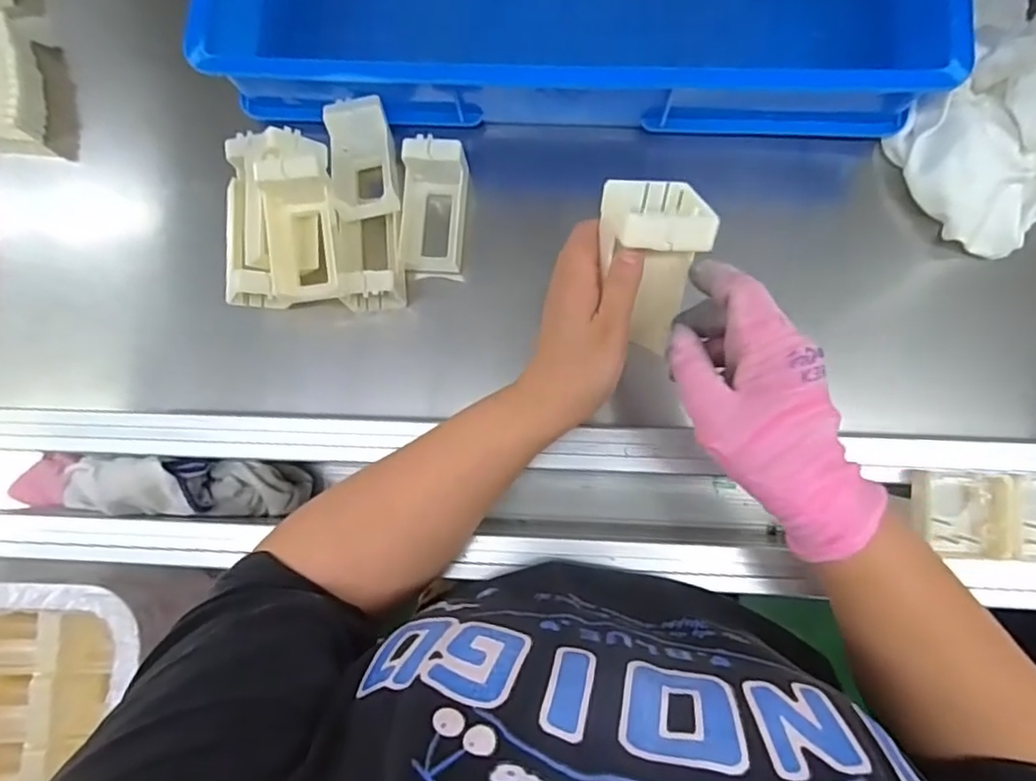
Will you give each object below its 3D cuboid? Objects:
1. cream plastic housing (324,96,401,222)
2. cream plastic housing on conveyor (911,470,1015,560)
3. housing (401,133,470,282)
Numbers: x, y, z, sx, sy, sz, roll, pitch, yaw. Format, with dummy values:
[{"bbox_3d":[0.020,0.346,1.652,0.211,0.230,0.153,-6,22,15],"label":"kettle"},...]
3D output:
[{"bbox_3d":[-0.137,-0.197,0.551,0.059,0.052,0.103,-9,82,2],"label":"cream plastic housing"},{"bbox_3d":[0.272,0.077,0.393,0.054,0.023,0.052,3,83,3],"label":"cream plastic housing on conveyor"},{"bbox_3d":[-0.075,-0.162,0.571,0.056,0.044,0.118,5,106,3],"label":"housing"}]

